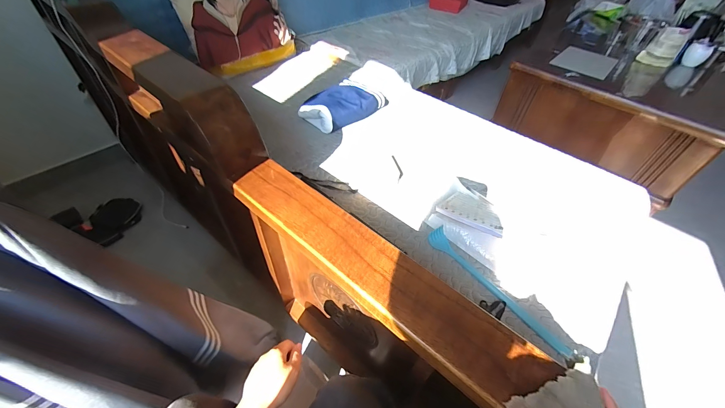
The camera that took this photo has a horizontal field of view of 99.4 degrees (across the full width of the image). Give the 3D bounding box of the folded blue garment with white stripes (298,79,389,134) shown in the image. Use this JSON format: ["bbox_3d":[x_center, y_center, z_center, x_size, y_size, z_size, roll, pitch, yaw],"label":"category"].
[{"bbox_3d":[-0.058,-0.348,1.039,0.193,0.066,0.292,31,52,22],"label":"folded blue garment with white stripes"}]

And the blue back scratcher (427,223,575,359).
[{"bbox_3d":[0.265,0.163,0.621,0.041,0.017,0.327,-30,55,-28],"label":"blue back scratcher"}]

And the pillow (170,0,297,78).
[{"bbox_3d":[-0.466,-0.717,1.124,0.406,0.408,0.118,-35,27,-28],"label":"pillow"}]

